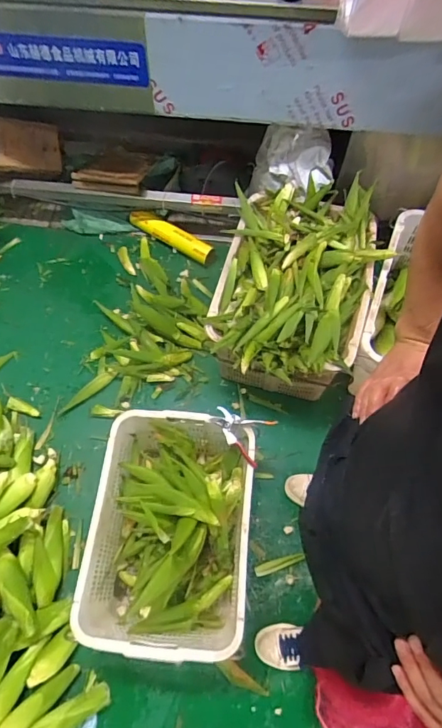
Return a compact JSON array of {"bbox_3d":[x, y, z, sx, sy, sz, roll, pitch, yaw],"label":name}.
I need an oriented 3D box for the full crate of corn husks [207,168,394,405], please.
[{"bbox_3d":[0.254,-0.244,1.593,0.501,0.427,0.762,12,63,7],"label":"full crate of corn husks"}]

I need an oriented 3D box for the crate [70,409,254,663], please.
[{"bbox_3d":[-0.144,0.486,1.299,0.425,0.299,0.612,4,62,3],"label":"crate"}]

